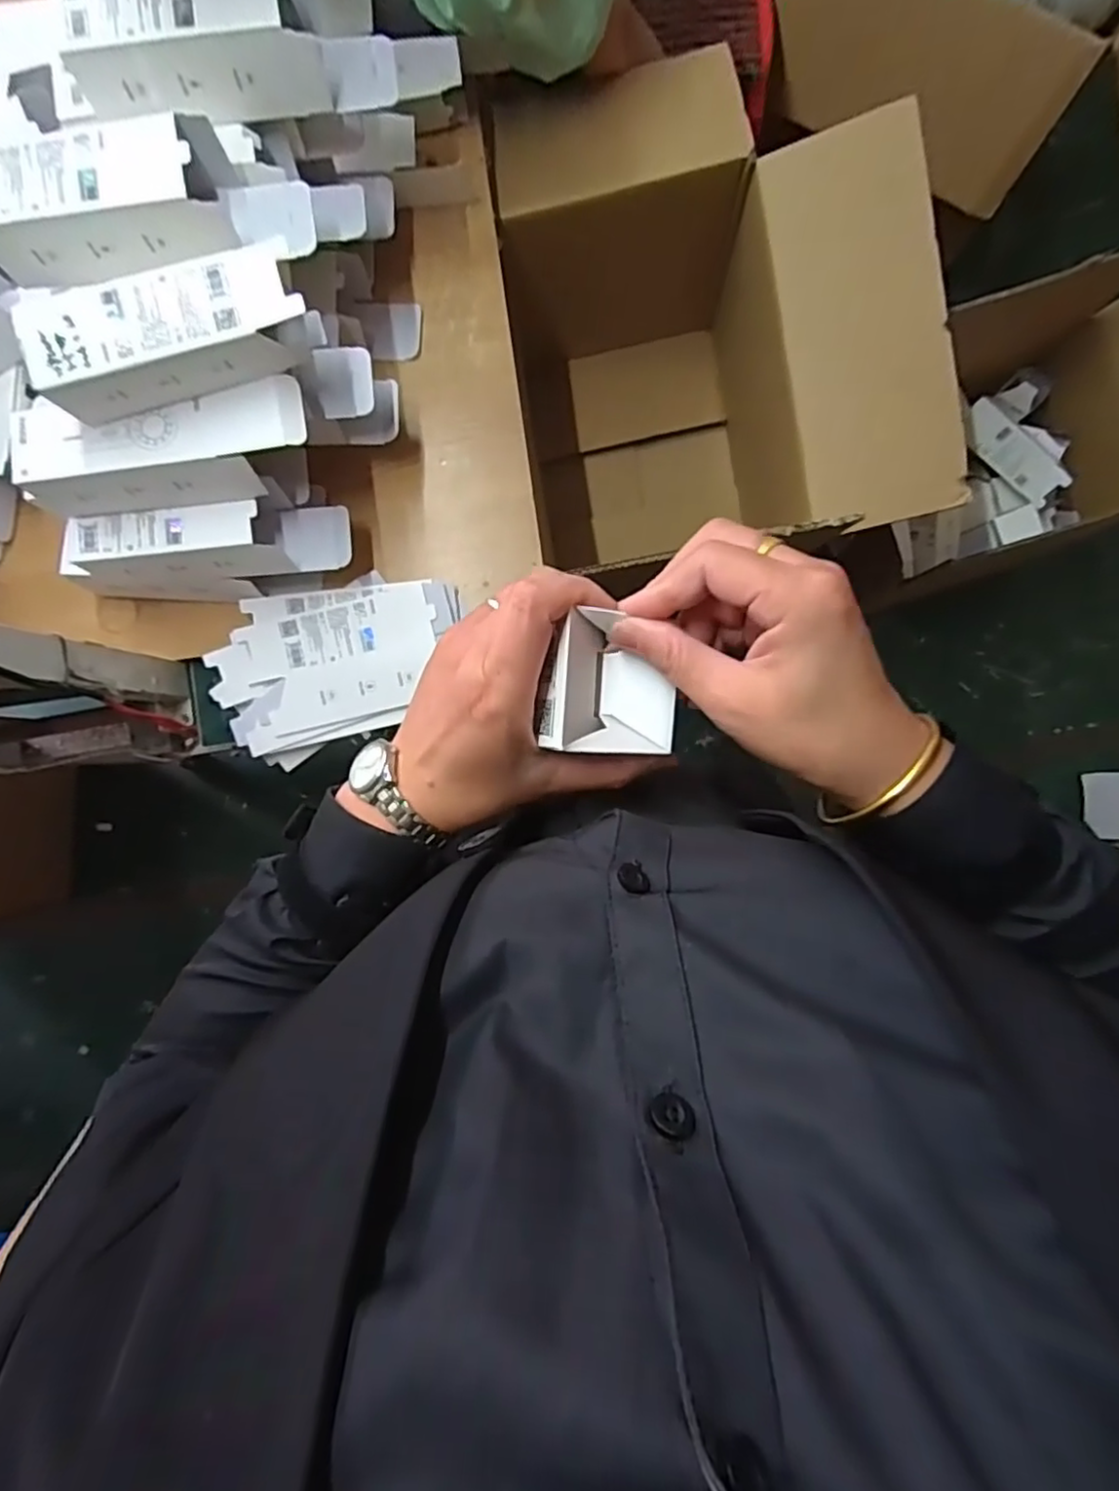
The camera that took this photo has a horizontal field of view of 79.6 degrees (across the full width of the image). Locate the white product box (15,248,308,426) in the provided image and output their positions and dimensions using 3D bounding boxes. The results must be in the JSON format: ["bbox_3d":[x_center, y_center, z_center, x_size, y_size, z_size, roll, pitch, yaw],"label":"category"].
[{"bbox_3d":[-0.297,-0.319,0.522,0.201,0.068,0.067,-14,89,2],"label":"white product box"}]

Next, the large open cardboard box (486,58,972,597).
[{"bbox_3d":[0.179,-0.513,0.931,0.452,0.440,0.547,-8,89,2],"label":"large open cardboard box"}]

